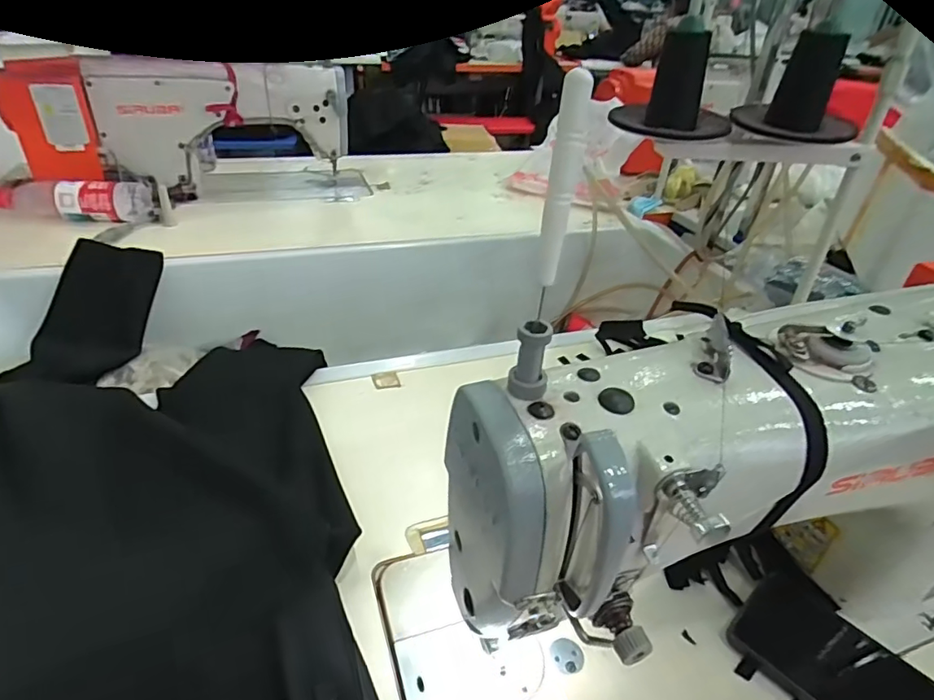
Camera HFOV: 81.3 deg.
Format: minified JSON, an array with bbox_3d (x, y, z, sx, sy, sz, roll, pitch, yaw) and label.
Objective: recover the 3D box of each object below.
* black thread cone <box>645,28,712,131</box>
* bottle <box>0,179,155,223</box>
[{"bbox_3d":[0.218,-0.273,0.552,0.049,0.086,0.046,19,38,19],"label":"black thread cone"},{"bbox_3d":[-0.662,-0.250,0.908,0.243,0.058,0.060,-1,36,-8],"label":"bottle"}]

